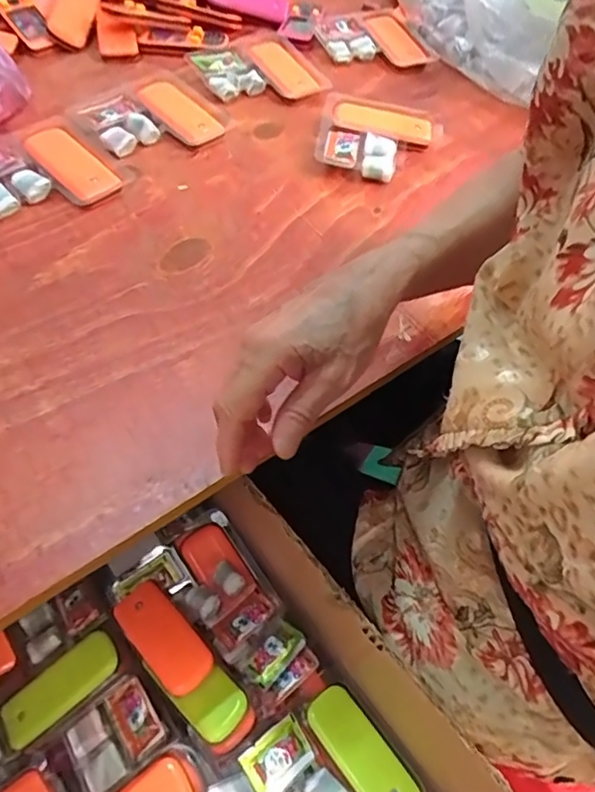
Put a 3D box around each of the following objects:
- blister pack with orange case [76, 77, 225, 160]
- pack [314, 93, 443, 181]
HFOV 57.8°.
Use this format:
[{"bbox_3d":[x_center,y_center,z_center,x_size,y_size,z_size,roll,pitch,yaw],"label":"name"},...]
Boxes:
[{"bbox_3d":[-0.149,-0.286,0.556,0.123,0.021,0.111,-28,62,-21],"label":"blister pack with orange case"},{"bbox_3d":[0.083,-0.268,0.556,0.122,0.016,0.123,11,56,4],"label":"pack"}]

